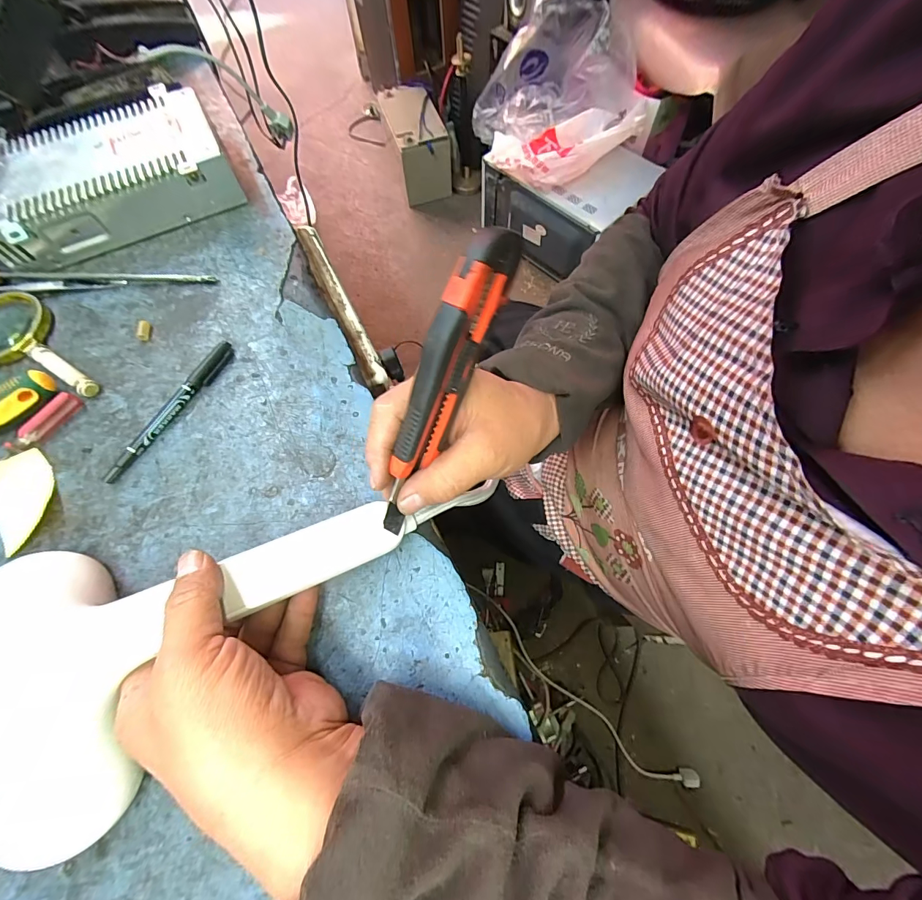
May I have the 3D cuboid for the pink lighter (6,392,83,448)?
[{"bbox_3d":[-0.322,-0.022,0.317,0.012,0.014,0.053,30,71,11],"label":"pink lighter"}]

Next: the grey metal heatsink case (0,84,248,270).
[{"bbox_3d":[-0.337,-0.262,0.394,0.213,0.051,0.131,-25,70,-10],"label":"grey metal heatsink case"}]

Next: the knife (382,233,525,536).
[{"bbox_3d":[-0.013,-0.031,0.227,0.022,0.027,0.172,26,109,10],"label":"knife"}]

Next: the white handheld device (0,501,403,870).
[{"bbox_3d":[-0.150,0.095,0.246,0.227,0.048,0.153,-23,70,-15],"label":"white handheld device"}]

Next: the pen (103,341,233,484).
[{"bbox_3d":[-0.228,-0.033,0.324,0.009,0.013,0.134,27,71,10],"label":"pen"}]

